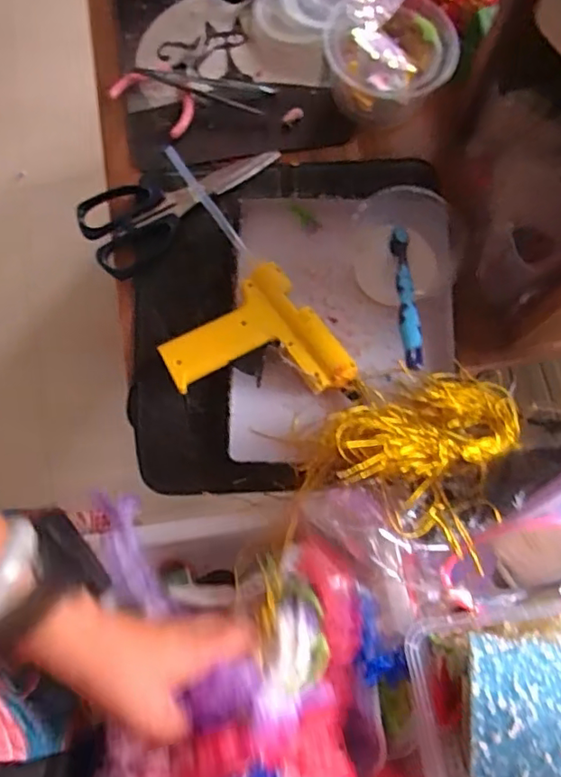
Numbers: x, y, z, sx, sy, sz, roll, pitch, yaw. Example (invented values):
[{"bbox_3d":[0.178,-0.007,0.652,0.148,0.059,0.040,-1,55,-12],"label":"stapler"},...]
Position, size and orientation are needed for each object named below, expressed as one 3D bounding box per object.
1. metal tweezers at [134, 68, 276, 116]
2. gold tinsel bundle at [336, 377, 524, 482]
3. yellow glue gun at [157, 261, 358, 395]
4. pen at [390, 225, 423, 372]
[{"bbox_3d":[-0.071,-0.289,0.541,0.127,0.017,0.030,11,77,3],"label":"metal tweezers"},{"bbox_3d":[0.104,0.033,0.421,0.172,0.050,0.075,-14,75,-32],"label":"gold tinsel bundle"},{"bbox_3d":[-0.019,-0.021,0.456,0.120,0.034,0.112,-37,79,-8],"label":"yellow glue gun"},{"bbox_3d":[0.094,-0.072,0.426,0.014,0.017,0.169,5,44,2],"label":"pen"}]

